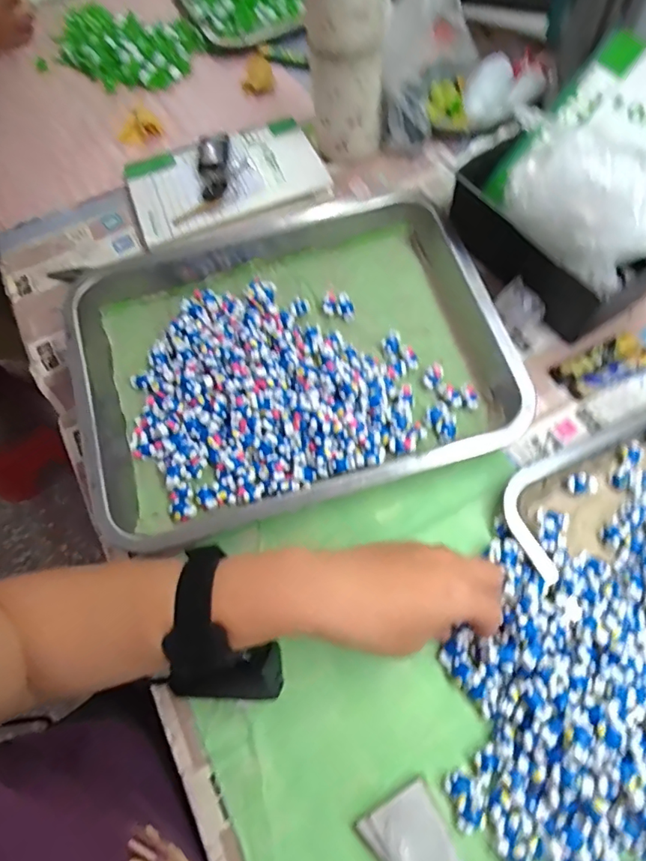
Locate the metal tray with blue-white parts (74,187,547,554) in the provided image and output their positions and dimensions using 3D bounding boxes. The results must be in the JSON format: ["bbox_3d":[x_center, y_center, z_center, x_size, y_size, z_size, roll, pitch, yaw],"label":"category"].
[{"bbox_3d":[-0.039,-0.069,0.467,0.365,0.050,0.296,-18,64,-4],"label":"metal tray with blue-white parts"}]

